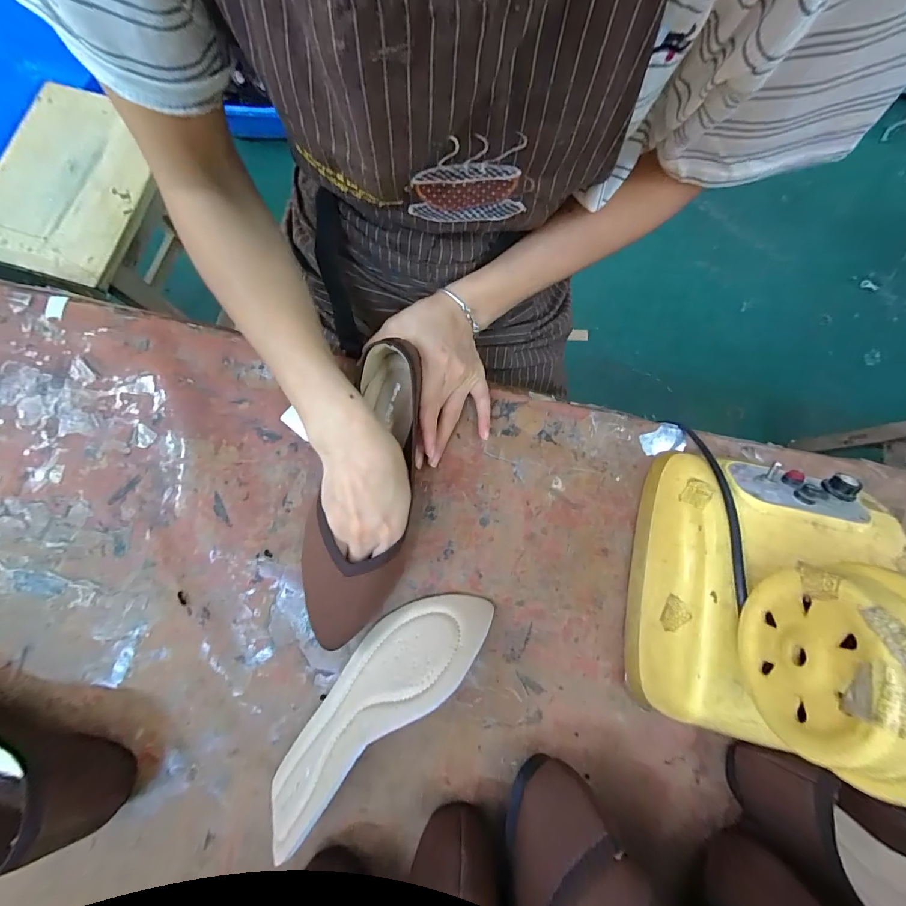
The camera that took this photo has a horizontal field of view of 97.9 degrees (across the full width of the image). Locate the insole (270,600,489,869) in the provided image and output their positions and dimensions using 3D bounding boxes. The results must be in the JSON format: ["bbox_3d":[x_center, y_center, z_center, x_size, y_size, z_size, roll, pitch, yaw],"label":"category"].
[{"bbox_3d":[-0.062,0.196,0.313,0.220,0.030,0.074,-44,51,-6],"label":"insole"}]

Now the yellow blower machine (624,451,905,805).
[{"bbox_3d":[0.239,0.094,0.247,0.163,0.212,0.199,10,80,1],"label":"yellow blower machine"}]

